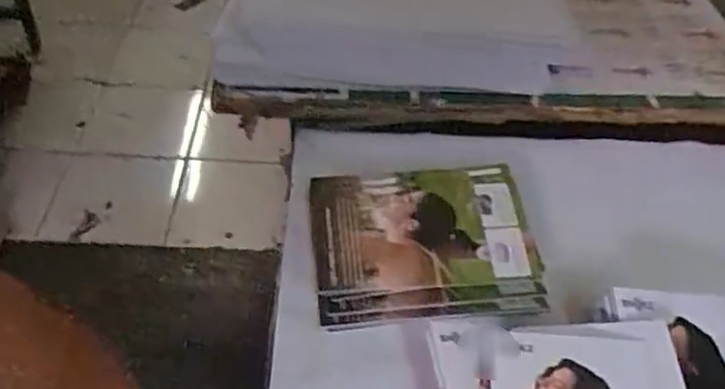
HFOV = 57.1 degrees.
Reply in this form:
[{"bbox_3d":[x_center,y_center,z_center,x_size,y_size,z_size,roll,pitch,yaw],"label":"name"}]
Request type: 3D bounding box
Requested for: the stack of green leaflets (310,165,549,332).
[{"bbox_3d":[0.051,0.040,0.544,0.182,0.033,0.137,-3,46,-7],"label":"stack of green leaflets"}]

